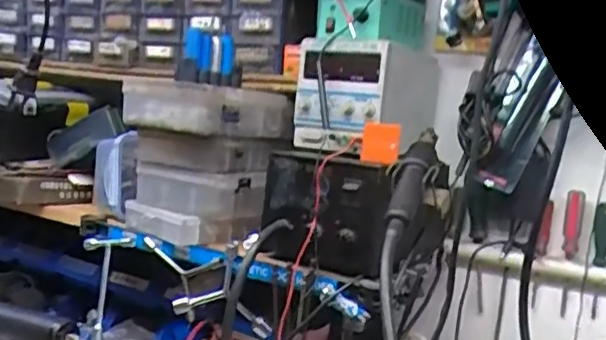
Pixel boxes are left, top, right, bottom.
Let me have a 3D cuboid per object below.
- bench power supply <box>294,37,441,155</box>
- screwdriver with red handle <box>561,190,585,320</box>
[{"bbox_3d":[0.090,-0.099,0.897,0.134,0.139,0.201,9,3,26],"label":"bench power supply"},{"bbox_3d":[0.359,0.113,0.876,0.022,0.172,0.032,8,3,23],"label":"screwdriver with red handle"}]

